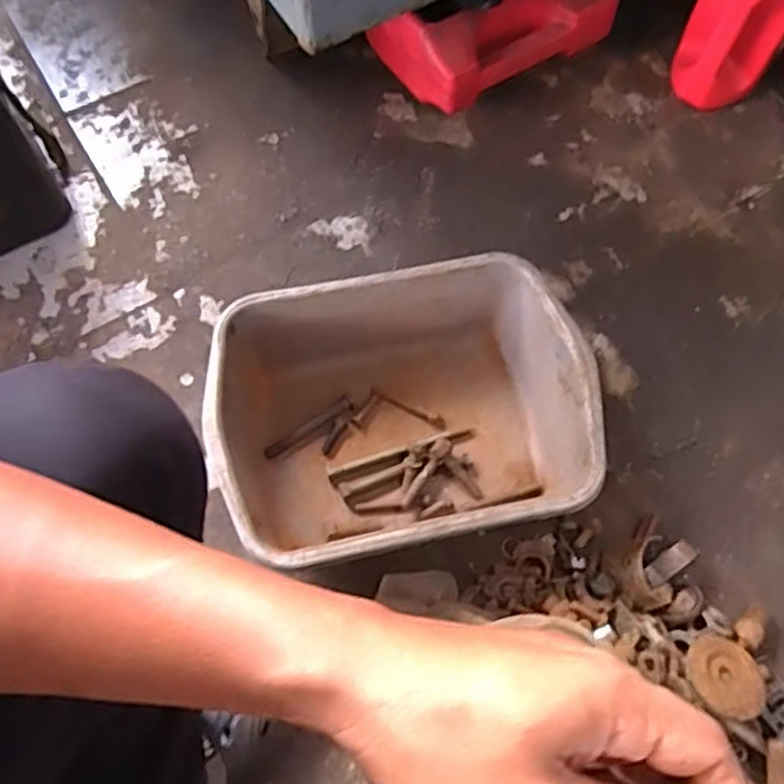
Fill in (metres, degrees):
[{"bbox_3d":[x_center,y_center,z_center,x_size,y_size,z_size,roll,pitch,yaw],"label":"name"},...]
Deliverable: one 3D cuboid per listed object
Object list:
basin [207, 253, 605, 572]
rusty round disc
[{"bbox_3d":[0.013,0.022,0.713,0.335,0.121,0.255,-9,69,-4],"label":"basin"},{"bbox_3d":[0.293,0.249,0.633,0.067,0.005,0.068,4,52,-5],"label":"rusty round disc"}]

